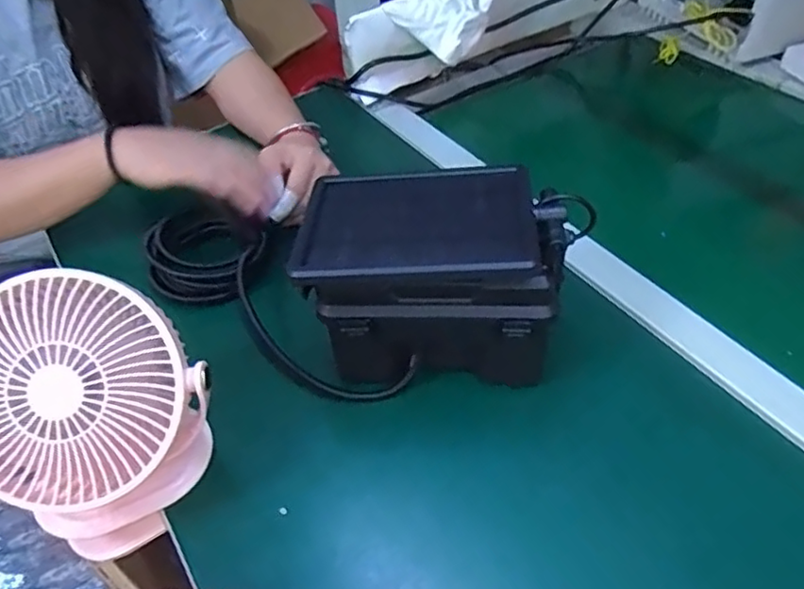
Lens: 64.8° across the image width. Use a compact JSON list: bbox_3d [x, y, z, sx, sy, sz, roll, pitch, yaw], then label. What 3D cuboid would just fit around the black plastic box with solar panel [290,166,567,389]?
[{"bbox_3d":[0.026,-0.008,0.495,0.176,0.145,0.111,0,46,5],"label":"black plastic box with solar panel"}]

